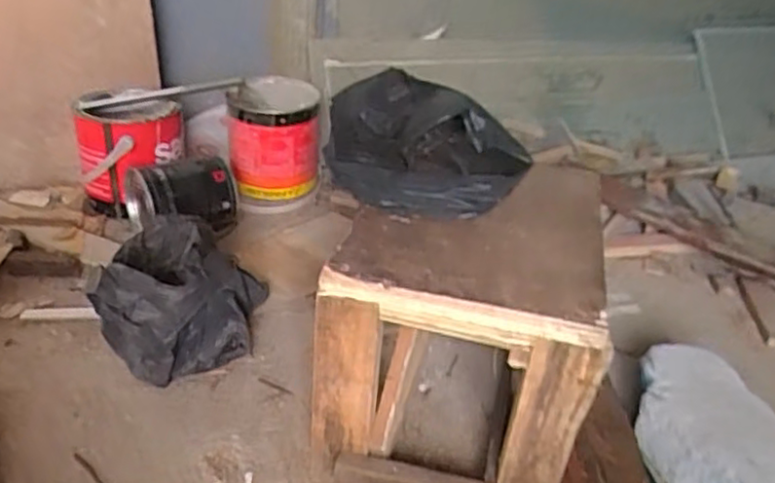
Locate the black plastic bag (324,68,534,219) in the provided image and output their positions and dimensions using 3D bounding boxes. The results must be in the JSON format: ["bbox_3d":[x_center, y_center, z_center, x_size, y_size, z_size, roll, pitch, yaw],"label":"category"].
[{"bbox_3d":[0.022,-0.097,0.674,0.157,0.083,0.215,-16,35,-34],"label":"black plastic bag"}]

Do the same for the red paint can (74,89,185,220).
[{"bbox_3d":[-0.392,-0.136,1.022,0.161,0.151,0.144,12,29,11],"label":"red paint can"}]

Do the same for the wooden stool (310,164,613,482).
[{"bbox_3d":[0.078,0.071,0.693,0.230,0.219,0.333,10,29,8],"label":"wooden stool"}]

